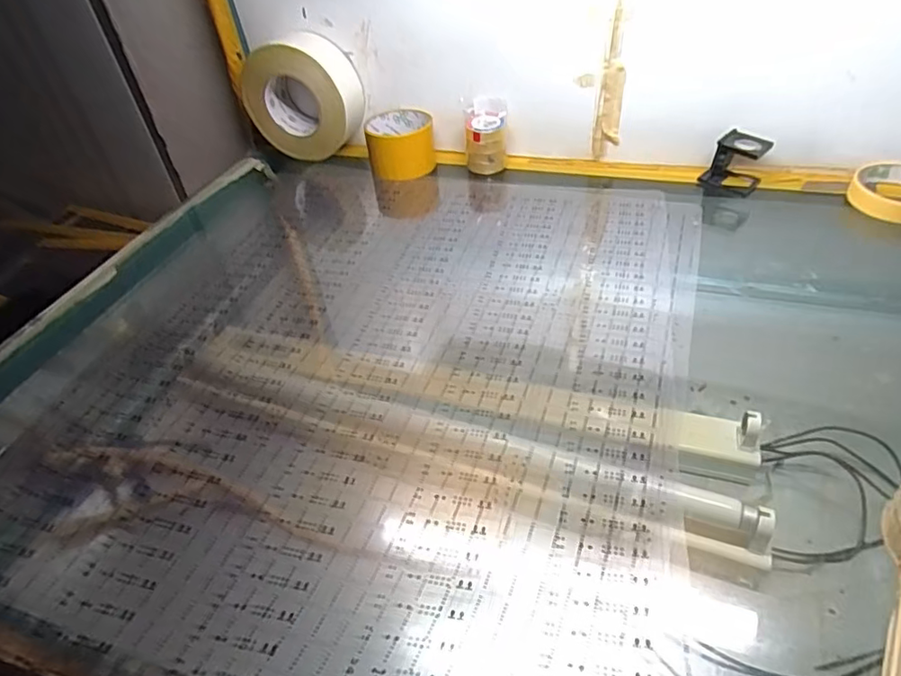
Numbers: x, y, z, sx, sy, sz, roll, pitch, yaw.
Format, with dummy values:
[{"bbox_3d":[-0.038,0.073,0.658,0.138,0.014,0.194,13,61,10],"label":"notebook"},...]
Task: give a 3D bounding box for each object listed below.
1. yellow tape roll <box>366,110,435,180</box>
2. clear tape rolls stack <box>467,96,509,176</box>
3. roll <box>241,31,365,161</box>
[{"bbox_3d":[-0.058,-0.234,0.660,0.076,0.052,0.078,-3,43,3],"label":"yellow tape roll"},{"bbox_3d":[0.045,-0.243,0.663,0.047,0.074,0.051,-1,44,6],"label":"clear tape rolls stack"},{"bbox_3d":[-0.186,-0.304,0.696,0.143,0.133,0.066,8,45,15],"label":"roll"}]

